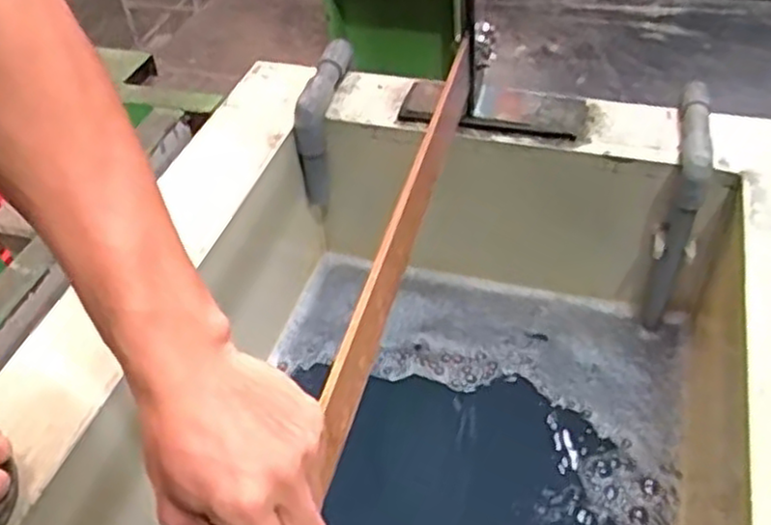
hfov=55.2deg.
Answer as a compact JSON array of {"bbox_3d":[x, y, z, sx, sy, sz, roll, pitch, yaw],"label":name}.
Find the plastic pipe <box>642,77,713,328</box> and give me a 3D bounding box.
[{"bbox_3d":[0.335,-0.058,0.858,0.034,0.248,0.149,9,46,14],"label":"plastic pipe"}]

